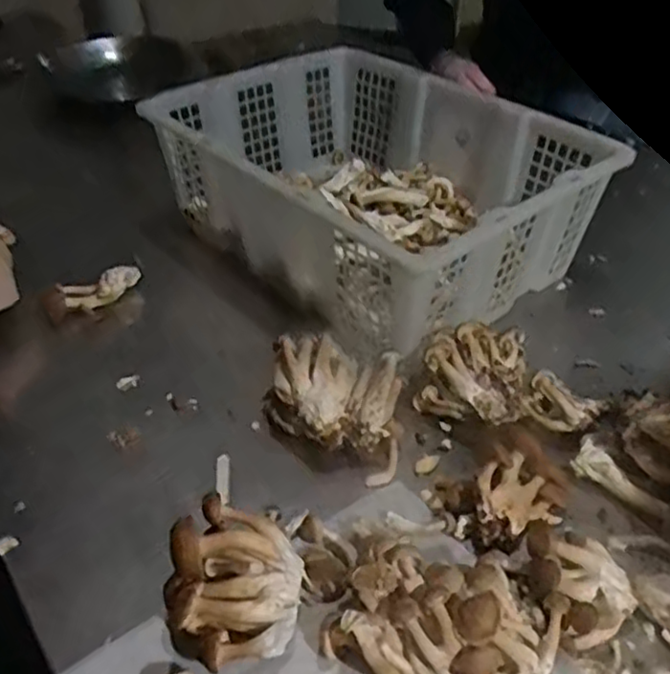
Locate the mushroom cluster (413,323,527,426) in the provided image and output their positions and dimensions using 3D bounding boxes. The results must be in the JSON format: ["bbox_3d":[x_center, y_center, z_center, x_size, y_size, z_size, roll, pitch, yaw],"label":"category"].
[{"bbox_3d":[0.128,0.042,0.632,0.095,0.063,0.091,9,42,10],"label":"mushroom cluster"}]

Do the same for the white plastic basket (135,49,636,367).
[{"bbox_3d":[0.052,-0.176,0.813,0.341,0.214,0.451,-32,50,-33],"label":"white plastic basket"}]

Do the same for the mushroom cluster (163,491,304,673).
[{"bbox_3d":[-0.070,0.168,0.456,0.092,0.093,0.087,1,40,0],"label":"mushroom cluster"}]

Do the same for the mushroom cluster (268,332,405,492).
[{"bbox_3d":[-0.001,0.057,0.600,0.125,0.071,0.096,12,43,13],"label":"mushroom cluster"}]

